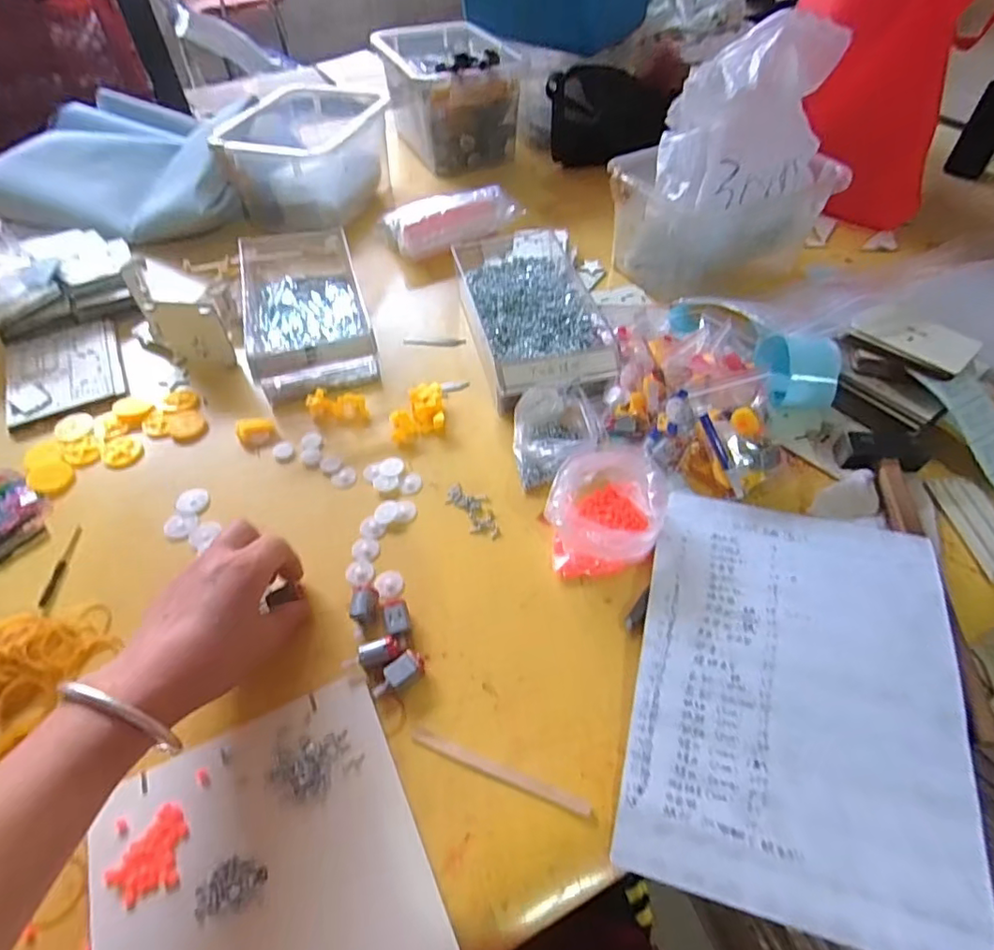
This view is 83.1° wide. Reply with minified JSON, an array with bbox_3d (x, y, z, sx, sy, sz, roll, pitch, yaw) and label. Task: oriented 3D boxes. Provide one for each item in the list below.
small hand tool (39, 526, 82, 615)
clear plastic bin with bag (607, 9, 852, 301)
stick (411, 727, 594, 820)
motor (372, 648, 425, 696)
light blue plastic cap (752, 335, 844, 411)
[{"bbox_3d":[-0.358,0.076,0.458,0.010,0.004,0.084,-8,51,-5],"label":"small hand tool"},{"bbox_3d":[0.257,-0.355,0.641,0.209,0.237,0.177,-30,56,-21],"label":"clear plastic bin with bag"},{"bbox_3d":[0.001,0.186,0.354,0.117,0.004,0.009,17,53,14],"label":"stick"},{"bbox_3d":[-0.069,0.140,0.388,0.037,0.013,0.016,-37,59,-25],"label":"motor"},{"bbox_3d":[0.287,-0.101,0.532,0.068,0.056,0.060,9,52,8],"label":"light blue plastic cap"}]

